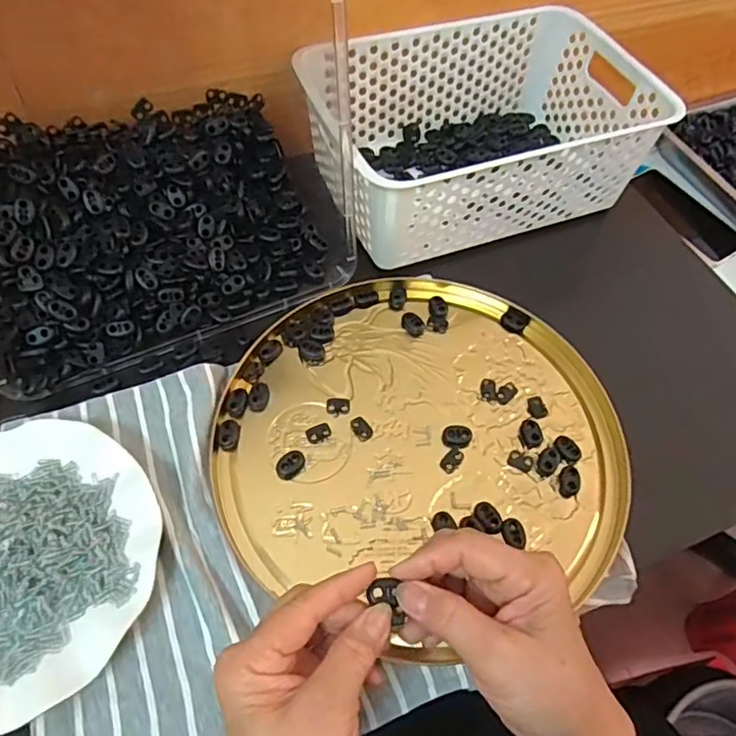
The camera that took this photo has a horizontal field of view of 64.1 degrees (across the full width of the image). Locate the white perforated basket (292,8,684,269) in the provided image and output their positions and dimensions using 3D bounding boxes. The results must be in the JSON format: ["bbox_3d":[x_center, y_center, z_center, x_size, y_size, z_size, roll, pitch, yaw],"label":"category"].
[{"bbox_3d":[0.103,-0.229,0.568,0.305,0.098,0.202,-20,61,-16],"label":"white perforated basket"}]

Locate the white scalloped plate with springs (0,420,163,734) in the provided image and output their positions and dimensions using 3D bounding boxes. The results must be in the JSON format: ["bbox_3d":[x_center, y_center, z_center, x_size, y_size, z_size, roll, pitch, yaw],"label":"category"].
[{"bbox_3d":[-0.225,0.120,0.366,0.181,0.023,0.177,2,58,-3],"label":"white scalloped plate with springs"}]

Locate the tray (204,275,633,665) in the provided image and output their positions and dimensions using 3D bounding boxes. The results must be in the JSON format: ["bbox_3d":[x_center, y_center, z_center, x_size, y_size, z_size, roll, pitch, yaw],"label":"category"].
[{"bbox_3d":[0.035,0.046,0.440,0.288,0.015,0.277,2,58,-3],"label":"tray"}]

